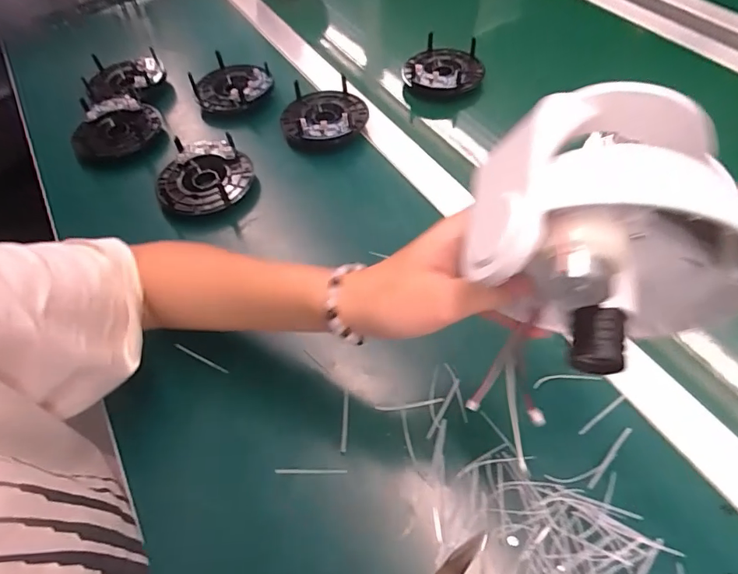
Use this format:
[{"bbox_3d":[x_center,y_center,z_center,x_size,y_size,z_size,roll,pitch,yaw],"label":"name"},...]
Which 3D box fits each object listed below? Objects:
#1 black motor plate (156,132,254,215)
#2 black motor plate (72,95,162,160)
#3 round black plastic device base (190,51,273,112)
[{"bbox_3d":[-0.175,-0.117,0.495,0.089,0.024,0.095,-2,56,3],"label":"black motor plate"},{"bbox_3d":[-0.301,-0.188,0.547,0.086,0.023,0.088,-1,56,4],"label":"black motor plate"},{"bbox_3d":[-0.176,-0.264,0.597,0.096,0.026,0.104,-2,56,3],"label":"round black plastic device base"}]

